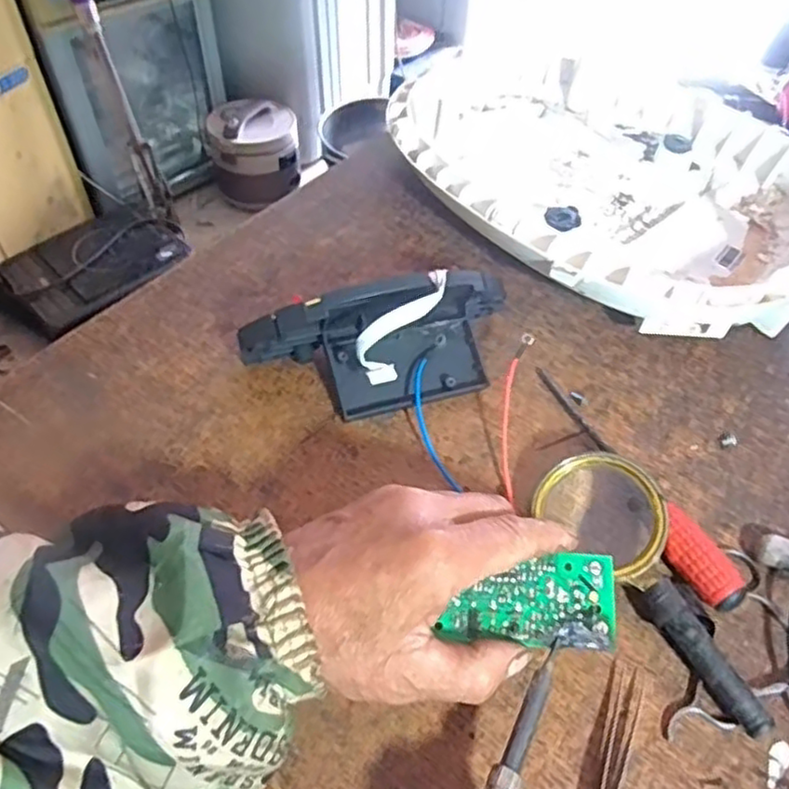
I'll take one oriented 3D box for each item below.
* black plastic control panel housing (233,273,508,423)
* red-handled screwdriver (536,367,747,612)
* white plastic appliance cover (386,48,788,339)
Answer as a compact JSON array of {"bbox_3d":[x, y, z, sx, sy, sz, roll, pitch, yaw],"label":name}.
[{"bbox_3d":[-0.005,-0.032,0.400,0.164,0.075,0.063,-13,52,-13],"label":"black plastic control panel housing"},{"bbox_3d":[0.128,0.046,0.380,0.023,0.021,0.171,-23,55,-19],"label":"red-handled screwdriver"},{"bbox_3d":[0.160,-0.164,0.527,0.256,0.069,0.340,-30,58,-24],"label":"white plastic appliance cover"}]

